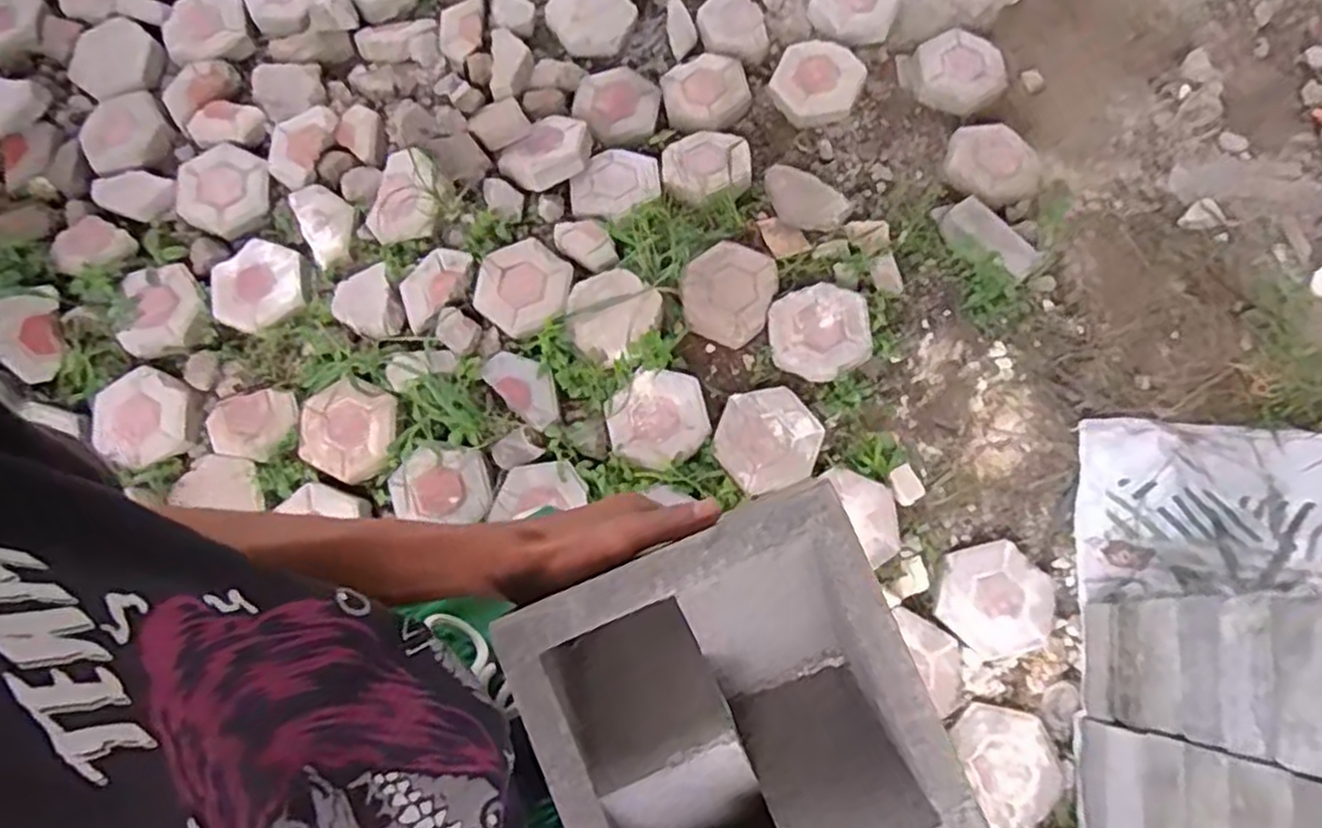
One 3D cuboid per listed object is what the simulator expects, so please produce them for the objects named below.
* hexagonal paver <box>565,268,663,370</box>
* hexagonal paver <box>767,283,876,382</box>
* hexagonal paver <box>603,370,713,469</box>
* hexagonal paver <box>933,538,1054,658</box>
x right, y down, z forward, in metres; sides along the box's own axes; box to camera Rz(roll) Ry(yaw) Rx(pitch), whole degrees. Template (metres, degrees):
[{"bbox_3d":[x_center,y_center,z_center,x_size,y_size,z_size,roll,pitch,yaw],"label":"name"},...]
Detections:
[{"bbox_3d":[-0.106,-0.214,1.570,0.186,0.049,0.192,-42,77,-10],"label":"hexagonal paver"},{"bbox_3d":[0.322,-0.167,1.529,0.198,0.044,0.198,-3,74,1],"label":"hexagonal paver"},{"bbox_3d":[-0.009,0.005,1.510,0.200,0.043,0.179,-16,74,-3],"label":"hexagonal paver"},{"bbox_3d":[0.623,0.346,1.403,0.203,0.050,0.212,-42,77,-9],"label":"hexagonal paver"}]

